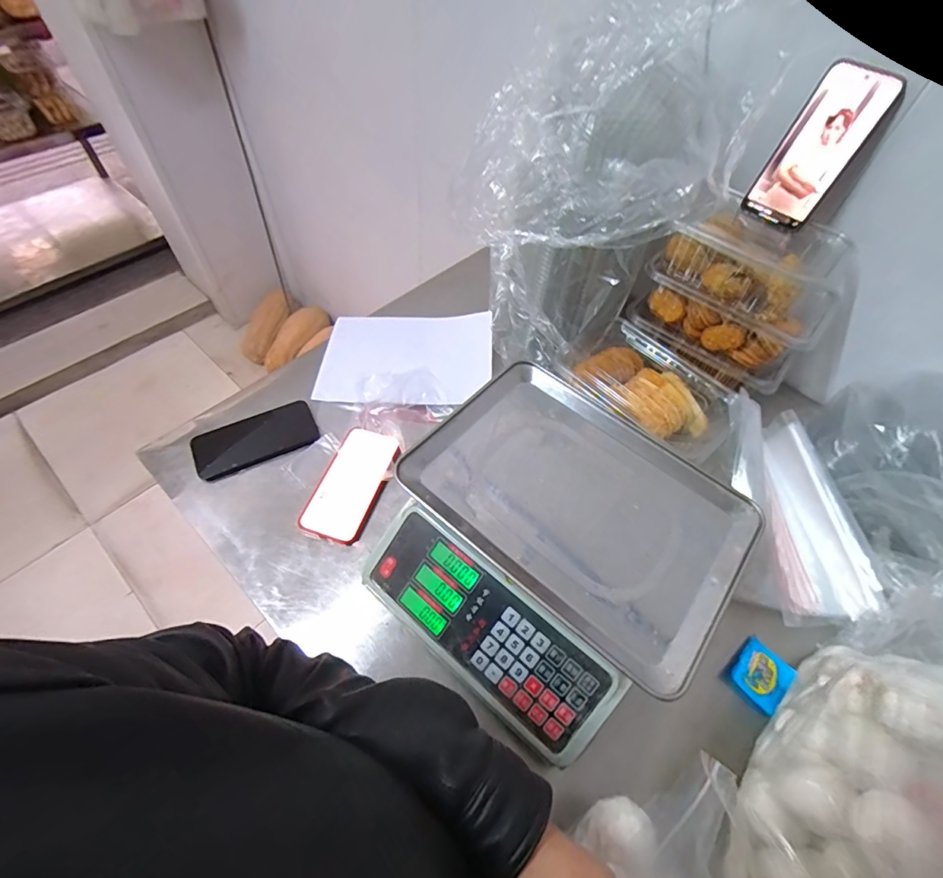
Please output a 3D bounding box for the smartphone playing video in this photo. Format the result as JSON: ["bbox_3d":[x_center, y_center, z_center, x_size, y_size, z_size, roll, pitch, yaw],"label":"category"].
[{"bbox_3d":[0.411,-0.343,0.543,0.078,0.164,0.013,41,38,22],"label":"smartphone playing video"}]

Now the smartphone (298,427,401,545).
[{"bbox_3d":[-0.156,0.056,0.595,0.082,0.018,0.153,18,57,9],"label":"smartphone"}]

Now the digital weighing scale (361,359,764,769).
[{"bbox_3d":[0.084,0.113,0.503,0.320,0.122,0.314,36,61,19],"label":"digital weighing scale"}]

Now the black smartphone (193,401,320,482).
[{"bbox_3d":[-0.298,-0.002,0.632,0.159,0.010,0.078,-23,60,-17],"label":"black smartphone"}]

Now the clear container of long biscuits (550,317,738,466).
[{"bbox_3d":[0.252,-0.064,0.659,0.162,0.075,0.237,-35,64,-23],"label":"clear container of long biscuits"}]

